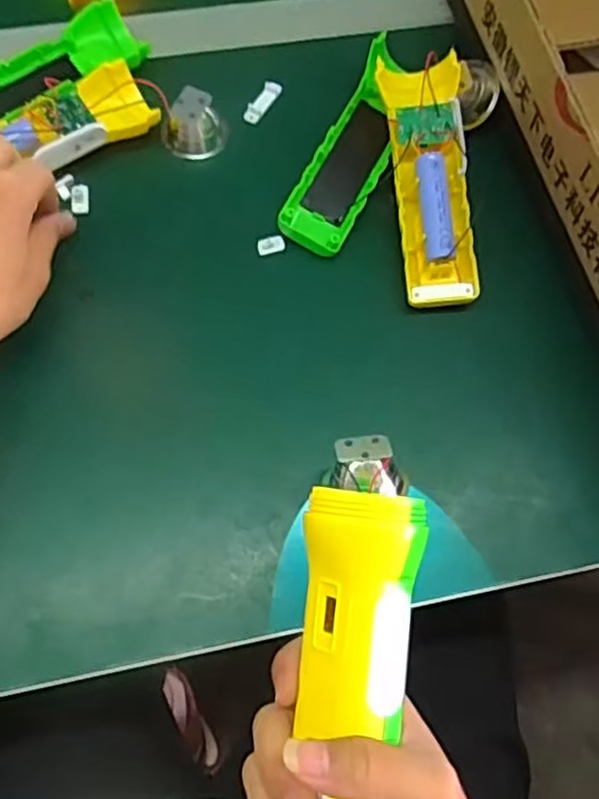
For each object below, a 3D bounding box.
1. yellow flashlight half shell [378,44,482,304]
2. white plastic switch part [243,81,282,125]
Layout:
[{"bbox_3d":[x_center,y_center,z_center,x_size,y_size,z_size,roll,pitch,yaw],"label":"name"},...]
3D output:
[{"bbox_3d":[0.080,-0.134,0.411,0.046,0.021,0.155,-4,82,-4],"label":"yellow flashlight half shell"},{"bbox_3d":[-0.025,-0.203,0.466,0.012,0.005,0.037,30,69,10],"label":"white plastic switch part"}]

